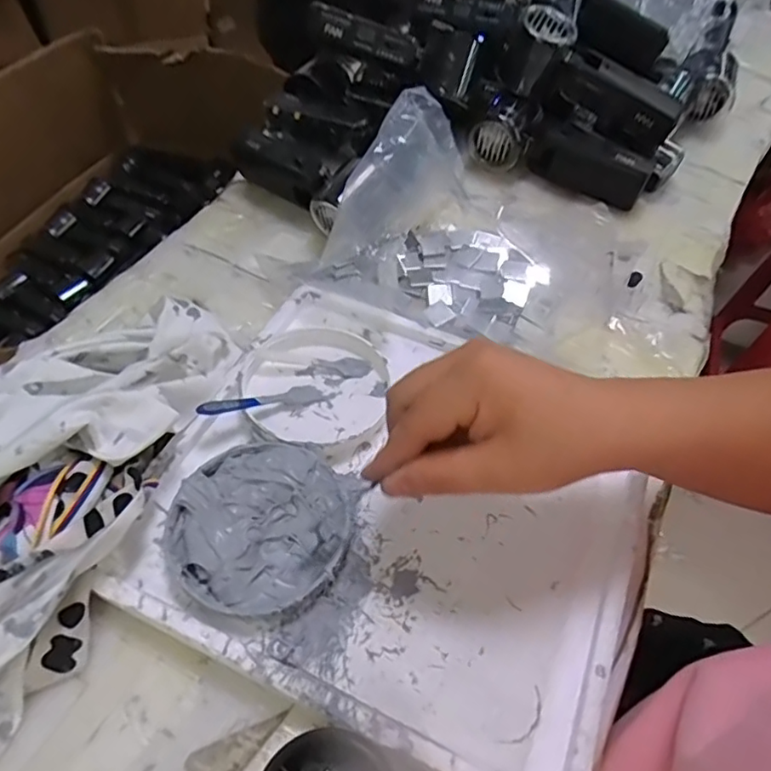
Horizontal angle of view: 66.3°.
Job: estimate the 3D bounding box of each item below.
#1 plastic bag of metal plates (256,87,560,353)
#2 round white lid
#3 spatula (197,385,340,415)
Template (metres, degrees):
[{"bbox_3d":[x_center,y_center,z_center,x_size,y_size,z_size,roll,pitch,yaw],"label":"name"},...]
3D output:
[{"bbox_3d":[0.036,-0.139,0.474,0.227,0.107,0.151,16,54,7],"label":"plastic bag of metal plates"},{"bbox_3d":[-0.047,0.000,0.401,0.093,0.020,0.093,3,52,-4],"label":"round white lid"},{"bbox_3d":[-0.075,0.009,0.381,0.090,0.008,0.017,-7,51,-32],"label":"spatula"}]

